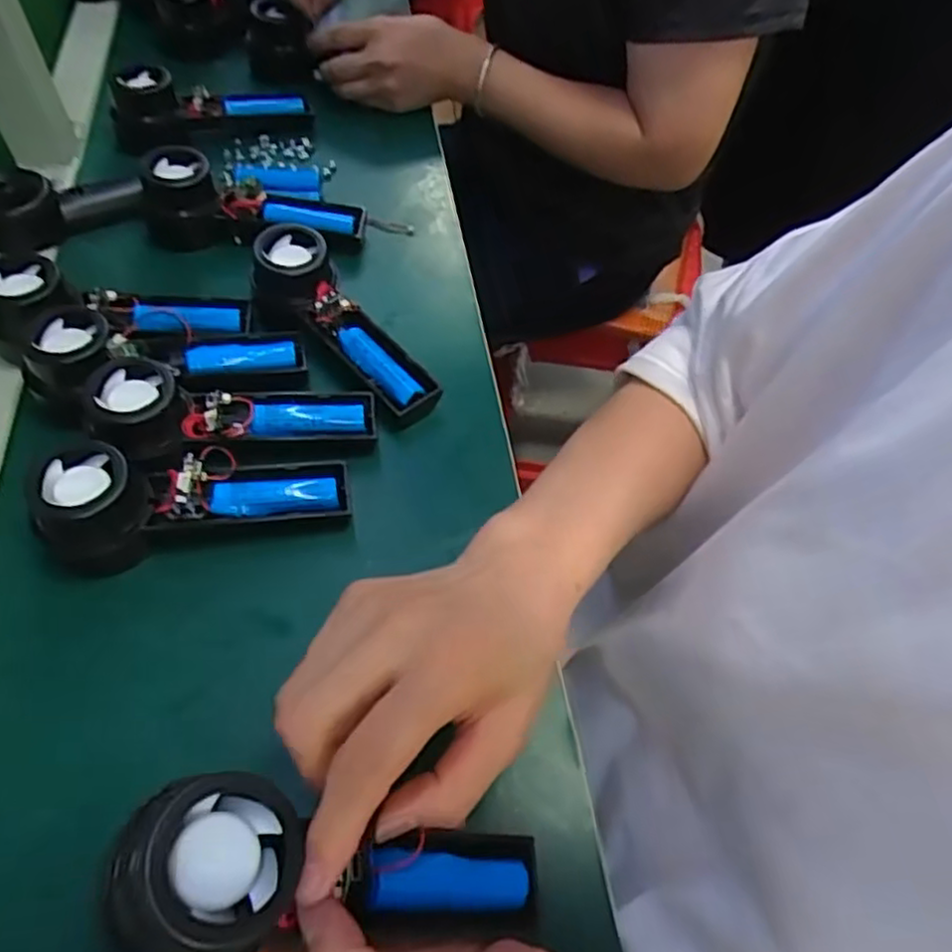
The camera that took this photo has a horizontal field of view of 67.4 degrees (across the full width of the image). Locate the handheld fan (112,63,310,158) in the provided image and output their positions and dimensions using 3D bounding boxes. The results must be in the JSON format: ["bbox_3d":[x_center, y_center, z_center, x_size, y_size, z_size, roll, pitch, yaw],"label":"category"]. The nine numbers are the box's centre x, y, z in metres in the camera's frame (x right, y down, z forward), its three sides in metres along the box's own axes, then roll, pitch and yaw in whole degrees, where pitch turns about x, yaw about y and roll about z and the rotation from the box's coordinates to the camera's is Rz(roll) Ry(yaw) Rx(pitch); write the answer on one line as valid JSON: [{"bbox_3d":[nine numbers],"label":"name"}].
[{"bbox_3d":[-0.228,-0.323,0.609,0.168,0.042,0.060,-15,57,-13],"label":"handheld fan"}]

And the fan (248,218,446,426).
[{"bbox_3d":[-0.092,-0.096,0.461,0.058,0.045,0.157,-31,63,-24],"label":"fan"}]

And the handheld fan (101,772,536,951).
[{"bbox_3d":[-0.048,0.142,0.254,0.162,0.038,0.052,27,48,-36],"label":"handheld fan"}]

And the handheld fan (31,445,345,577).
[{"bbox_3d":[-0.148,0.008,0.385,0.151,0.044,0.059,-9,56,-11],"label":"handheld fan"}]

